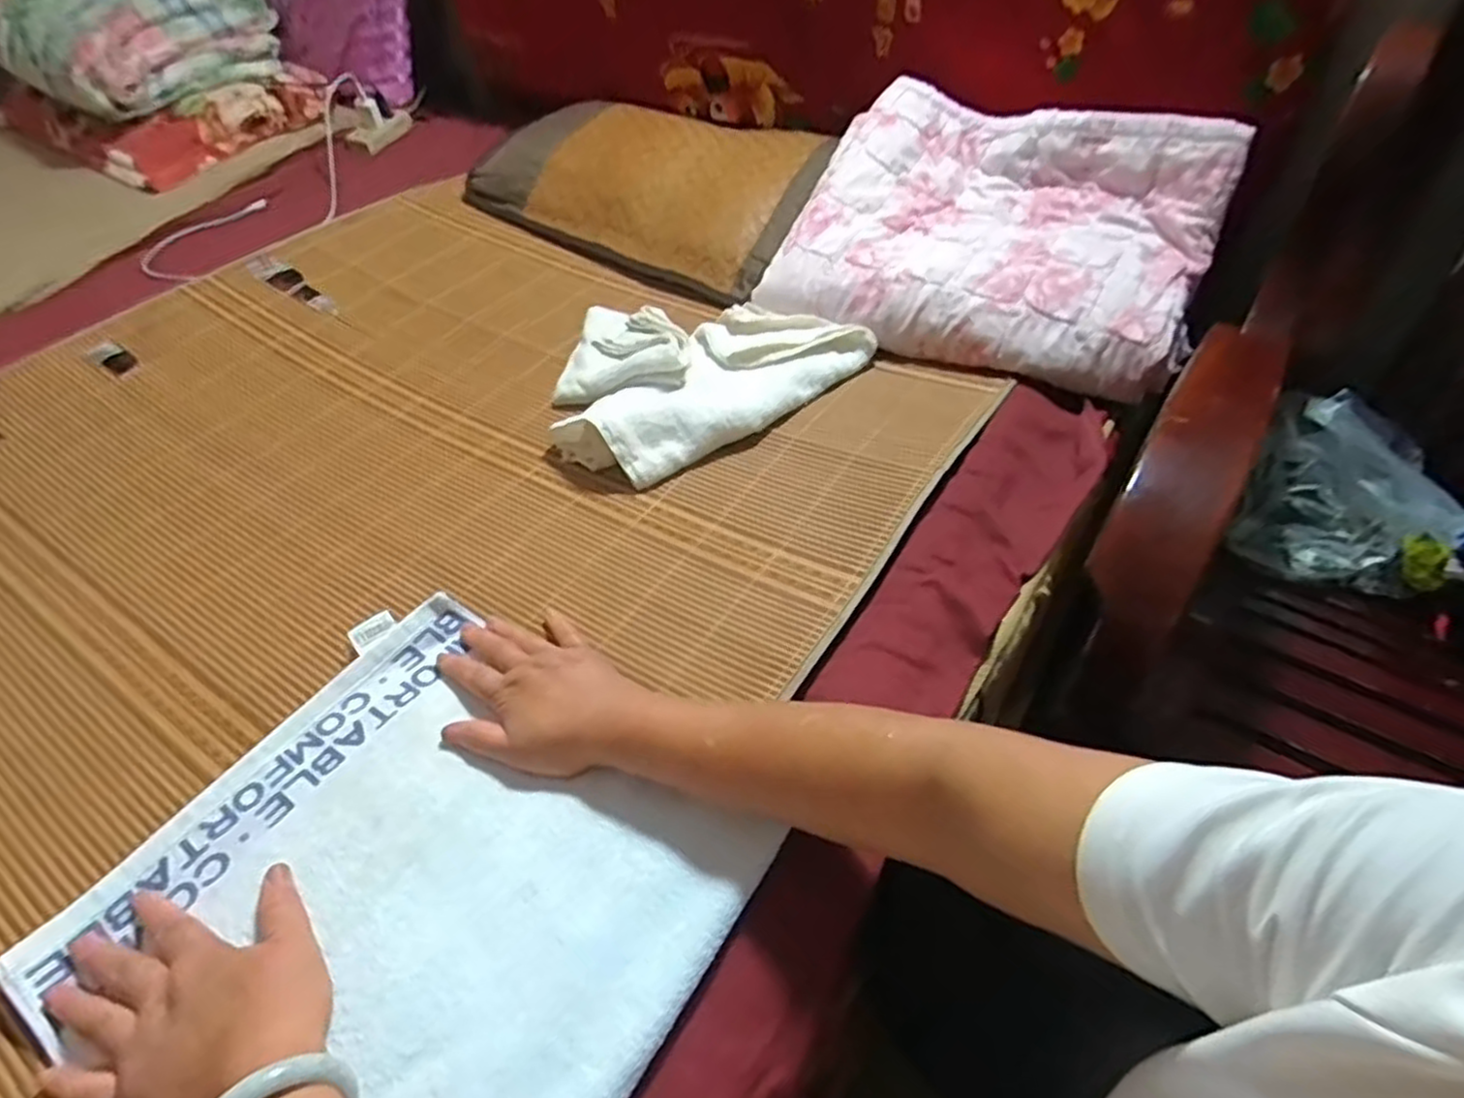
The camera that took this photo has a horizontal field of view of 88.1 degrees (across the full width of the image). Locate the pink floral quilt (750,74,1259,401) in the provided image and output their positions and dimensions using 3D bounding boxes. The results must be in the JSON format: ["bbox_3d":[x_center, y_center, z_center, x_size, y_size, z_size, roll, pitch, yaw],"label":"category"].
[{"bbox_3d":[0.292,-0.376,0.839,0.446,0.114,0.349,20,68,20],"label":"pink floral quilt"}]

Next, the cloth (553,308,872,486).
[{"bbox_3d":[-0.052,-0.209,0.834,0.332,0.048,0.272,-31,51,-24],"label":"cloth"}]

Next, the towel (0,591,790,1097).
[{"bbox_3d":[-0.200,0.212,0.457,0.352,0.016,0.316,26,52,26],"label":"towel"}]

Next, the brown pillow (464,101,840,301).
[{"bbox_3d":[-0.126,-0.539,1.095,0.557,0.088,0.274,27,53,27],"label":"brown pillow"}]

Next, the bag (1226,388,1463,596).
[{"bbox_3d":[0.638,-0.066,0.780,0.174,0.144,0.137,14,50,16],"label":"bag"}]

